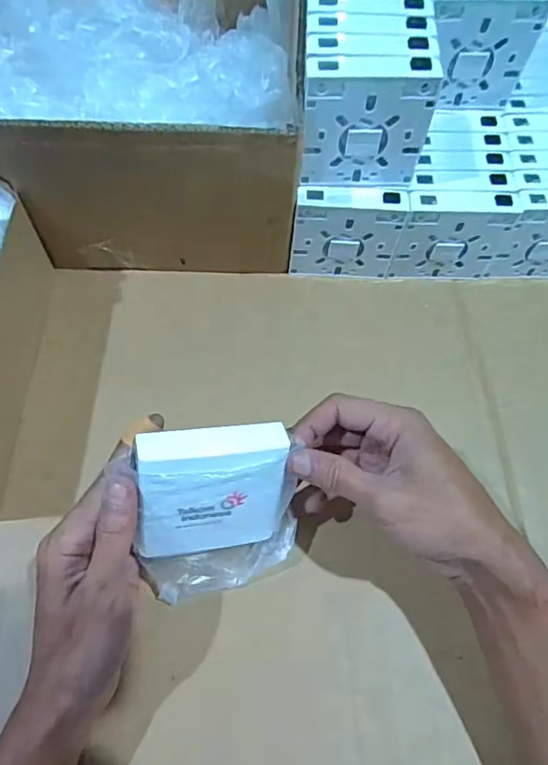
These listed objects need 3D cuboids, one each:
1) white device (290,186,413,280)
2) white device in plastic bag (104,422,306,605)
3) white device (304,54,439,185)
[{"bbox_3d":[0.059,-0.121,0.437,0.085,0.086,0.021,-1,63,-3],"label":"white device"},{"bbox_3d":[-0.036,0.081,0.329,0.097,0.122,0.024,-11,37,-11],"label":"white device in plastic bag"},{"bbox_3d":[0.063,-0.178,0.370,0.087,0.088,0.021,-2,63,-3],"label":"white device"}]

